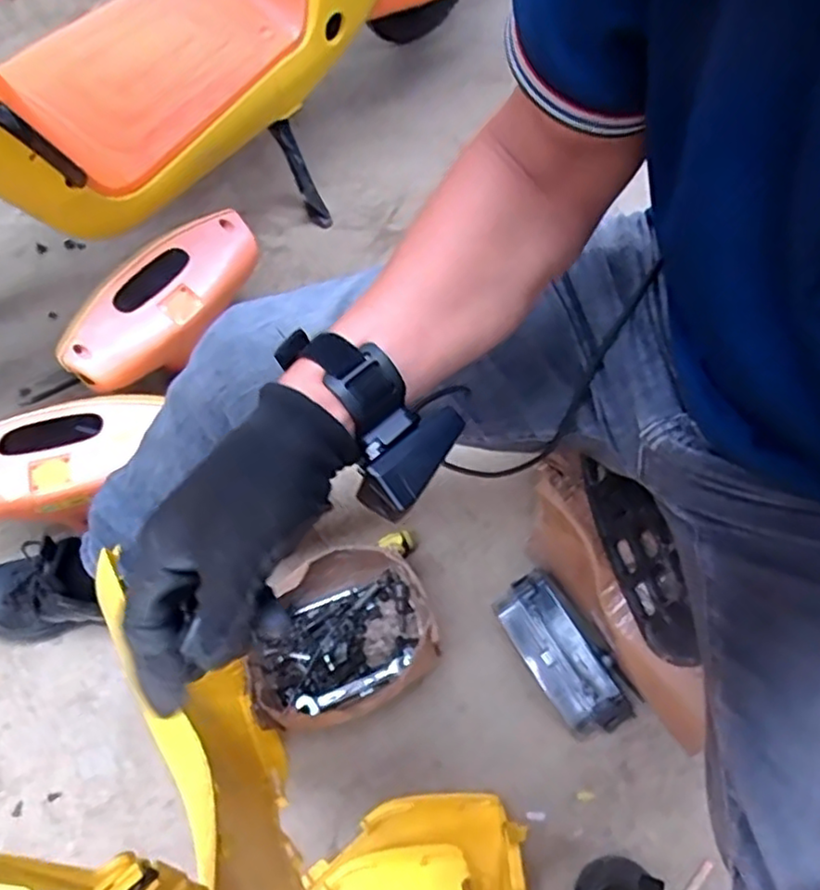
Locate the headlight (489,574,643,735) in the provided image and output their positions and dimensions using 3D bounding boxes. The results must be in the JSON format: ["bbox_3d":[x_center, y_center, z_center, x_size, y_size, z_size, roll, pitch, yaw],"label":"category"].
[{"bbox_3d":[0.174,0.241,0.756,0.091,0.058,0.184,-32,66,-17],"label":"headlight"}]

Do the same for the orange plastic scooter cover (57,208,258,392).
[{"bbox_3d":[-0.324,-0.192,0.873,0.120,0.082,0.301,37,67,18],"label":"orange plastic scooter cover"}]

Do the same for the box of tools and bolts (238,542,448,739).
[{"bbox_3d":[-0.077,0.227,0.744,0.211,0.090,0.156,-27,64,-14],"label":"box of tools and bolts"}]

